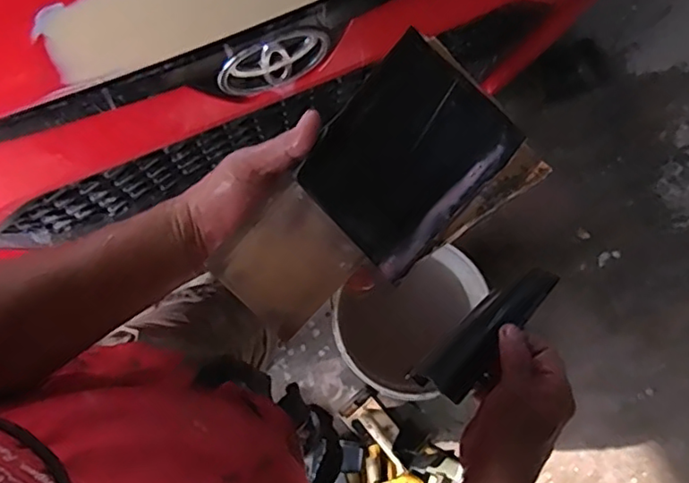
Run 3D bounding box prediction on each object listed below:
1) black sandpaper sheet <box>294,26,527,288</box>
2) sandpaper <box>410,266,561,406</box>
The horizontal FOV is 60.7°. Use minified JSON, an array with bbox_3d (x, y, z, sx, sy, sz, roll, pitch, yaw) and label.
[{"bbox_3d":[0.043,-0.060,0.417,0.110,0.012,0.137,42,90,-4],"label":"black sandpaper sheet"},{"bbox_3d":[0.127,0.080,0.521,0.147,0.034,0.042,-45,81,-2],"label":"sandpaper"}]

